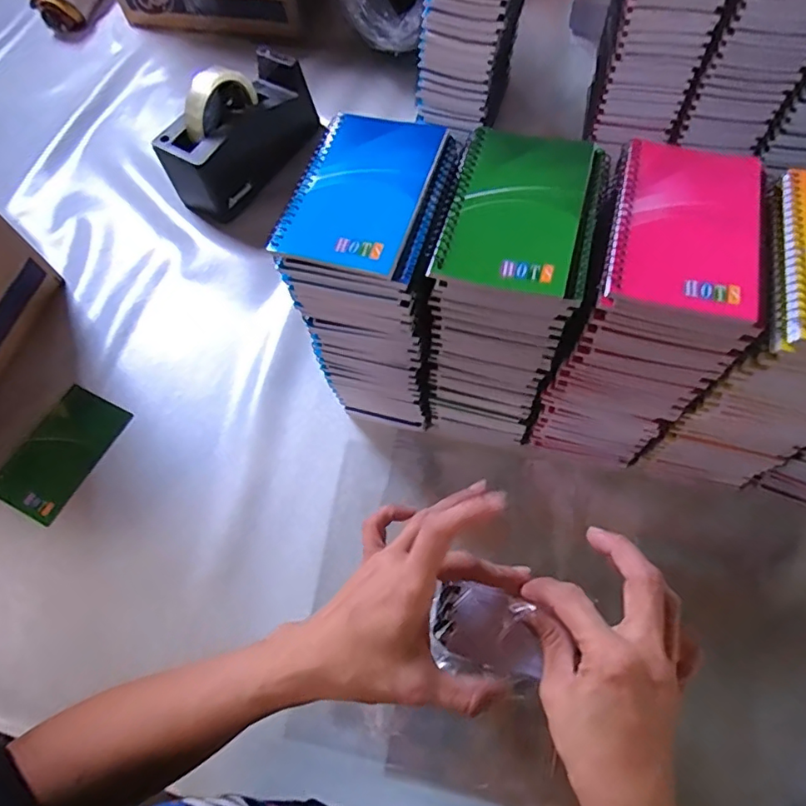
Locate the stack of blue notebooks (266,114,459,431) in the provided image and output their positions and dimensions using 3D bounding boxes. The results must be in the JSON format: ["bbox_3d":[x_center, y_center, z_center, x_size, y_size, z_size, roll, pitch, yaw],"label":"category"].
[{"bbox_3d":[-0.015,-0.089,0.454,0.102,0.237,0.137,9,67,8],"label":"stack of blue notebooks"}]

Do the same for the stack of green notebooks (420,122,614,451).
[{"bbox_3d":[0.081,-0.076,0.438,0.100,0.227,0.137,10,67,8],"label":"stack of green notebooks"}]

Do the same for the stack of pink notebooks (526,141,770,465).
[{"bbox_3d":[0.174,-0.059,0.417,0.095,0.215,0.147,12,67,9],"label":"stack of pink notebooks"}]

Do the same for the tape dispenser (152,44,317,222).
[{"bbox_3d":[-0.194,-0.333,0.643,0.081,0.118,0.212,34,73,15],"label":"tape dispenser"}]

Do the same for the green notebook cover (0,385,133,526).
[{"bbox_3d":[-0.342,0.049,0.532,0.072,0.011,0.127,30,74,2],"label":"green notebook cover"}]

